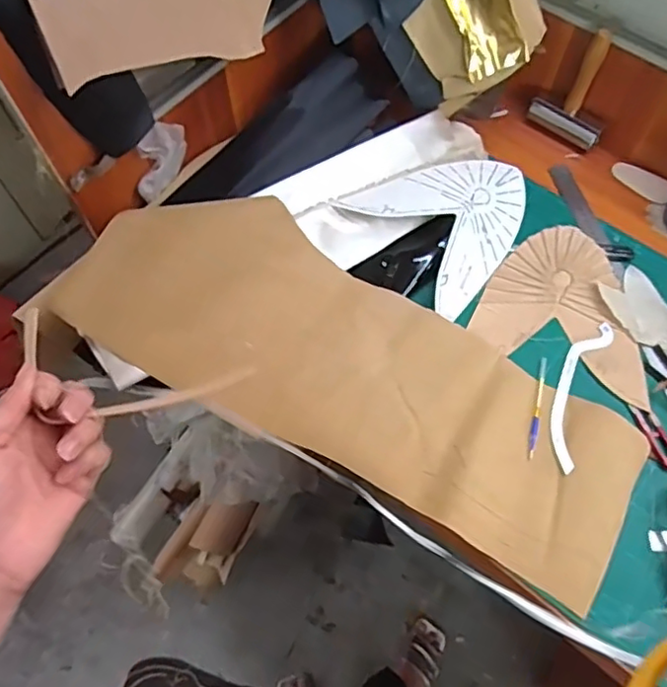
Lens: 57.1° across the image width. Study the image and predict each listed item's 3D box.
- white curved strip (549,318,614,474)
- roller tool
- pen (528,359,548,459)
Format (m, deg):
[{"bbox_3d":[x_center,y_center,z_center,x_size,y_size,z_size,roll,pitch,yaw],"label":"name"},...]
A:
[{"bbox_3d":[0.280,0.054,0.705,0.042,0.007,0.191,22,67,11],"label":"white curved strip"},{"bbox_3d":[0.326,-0.338,0.810,0.104,0.152,0.029,40,71,17],"label":"roller tool"},{"bbox_3d":[0.233,0.071,0.697,0.009,0.004,0.124,14,66,7],"label":"pen"}]

